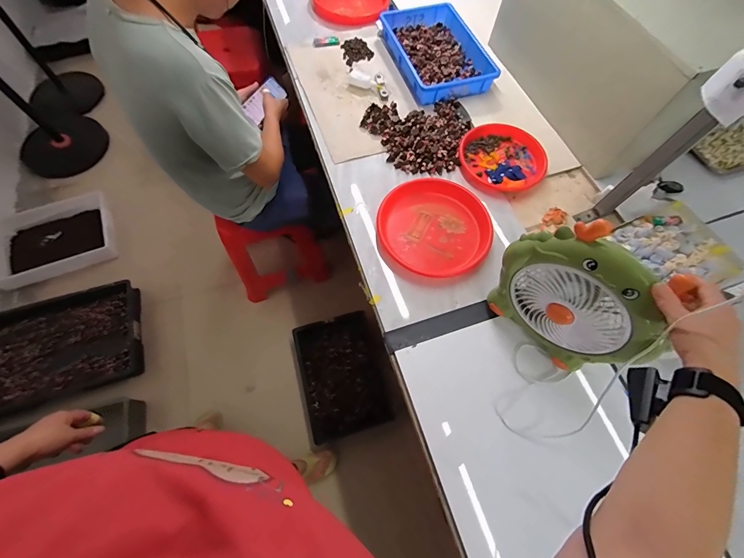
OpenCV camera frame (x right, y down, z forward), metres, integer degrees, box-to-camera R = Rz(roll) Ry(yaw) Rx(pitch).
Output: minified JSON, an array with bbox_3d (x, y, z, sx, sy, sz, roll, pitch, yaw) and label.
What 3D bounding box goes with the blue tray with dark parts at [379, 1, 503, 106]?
[{"bbox_3d":[0.198,-0.692,0.970,0.267,0.060,0.410,-12,67,-8],"label":"blue tray with dark parts"}]

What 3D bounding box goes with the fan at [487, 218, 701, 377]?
[{"bbox_3d":[0.313,0.036,0.513,0.067,0.246,0.232,-34,71,-16],"label":"fan"}]

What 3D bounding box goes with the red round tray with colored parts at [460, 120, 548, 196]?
[{"bbox_3d":[0.310,-0.289,0.765,0.193,0.029,0.195,1,66,-2],"label":"red round tray with colored parts"}]

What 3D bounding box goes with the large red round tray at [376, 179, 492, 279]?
[{"bbox_3d":[0.134,-0.118,0.691,0.226,0.025,0.234,5,66,0],"label":"large red round tray"}]

